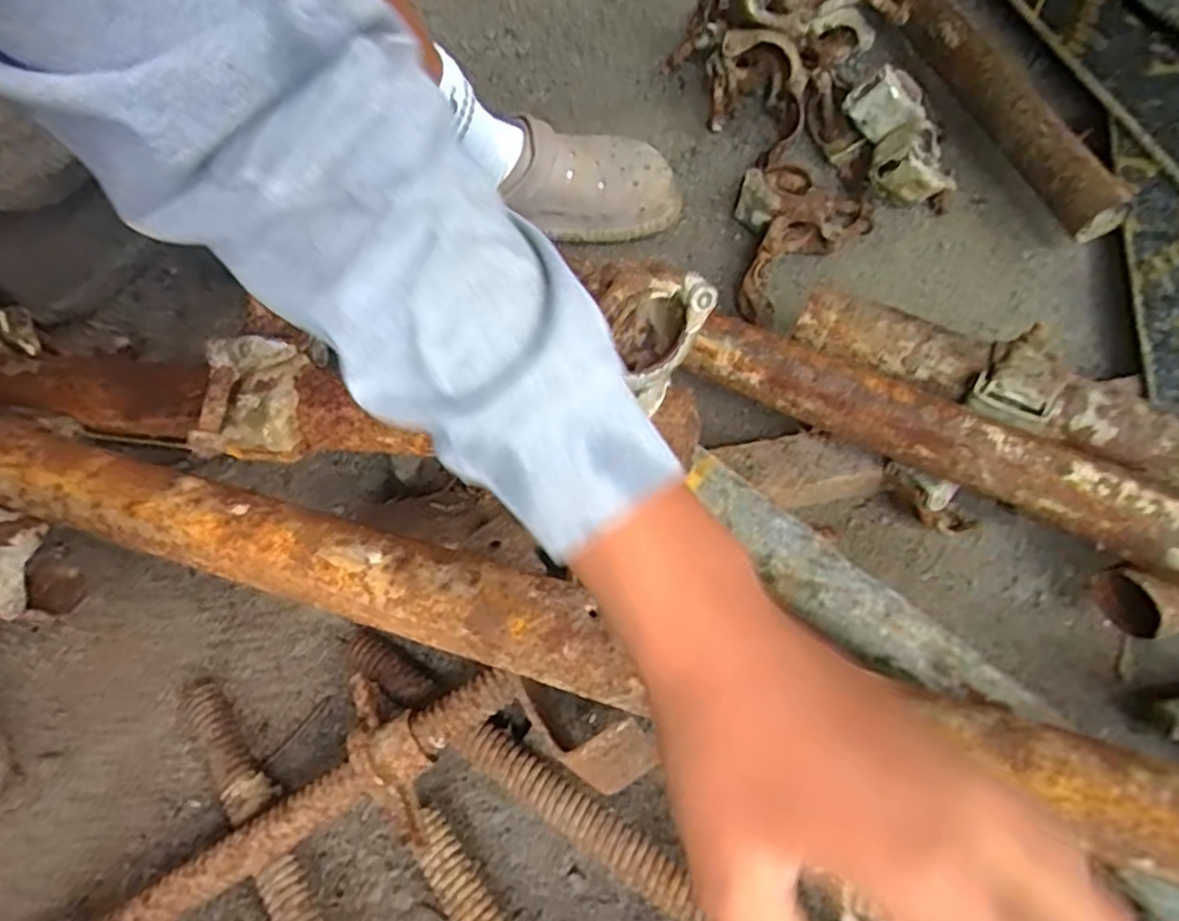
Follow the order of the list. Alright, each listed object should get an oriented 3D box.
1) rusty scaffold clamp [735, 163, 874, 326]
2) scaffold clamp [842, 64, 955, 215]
[{"bbox_3d":[0.171,-0.208,0.638,0.105,0.049,0.187,40,72,17],"label":"rusty scaffold clamp"},{"bbox_3d":[0.293,-0.293,0.650,0.078,0.058,0.139,-31,97,-12],"label":"scaffold clamp"}]

